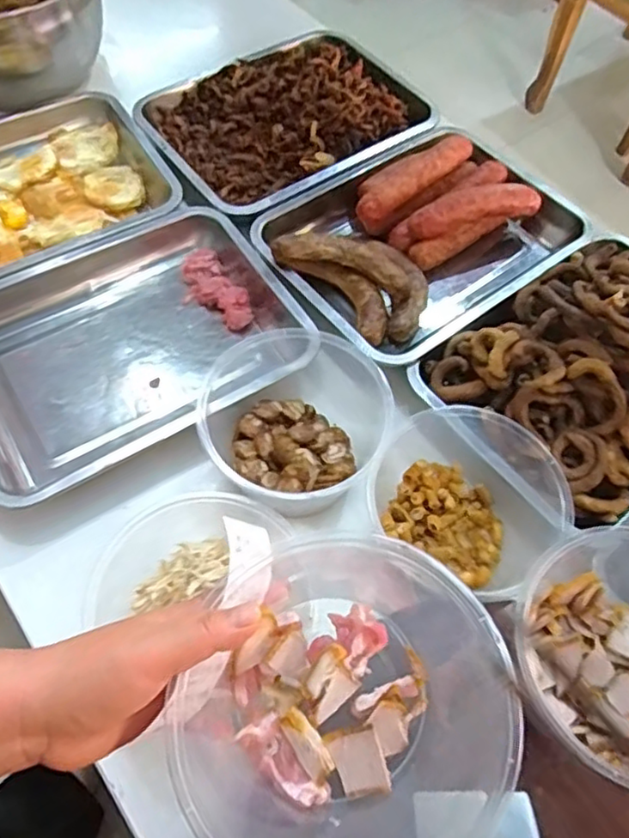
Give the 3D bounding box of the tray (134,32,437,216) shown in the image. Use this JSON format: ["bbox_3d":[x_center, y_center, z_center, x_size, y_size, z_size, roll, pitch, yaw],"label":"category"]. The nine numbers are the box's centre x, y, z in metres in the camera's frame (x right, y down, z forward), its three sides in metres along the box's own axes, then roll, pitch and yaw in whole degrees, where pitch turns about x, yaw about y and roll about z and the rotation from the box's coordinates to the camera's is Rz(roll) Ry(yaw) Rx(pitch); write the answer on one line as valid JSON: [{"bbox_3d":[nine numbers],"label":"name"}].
[{"bbox_3d":[-0.034,-0.407,0.861,0.344,0.047,0.269,-33,67,-19],"label":"tray"}]

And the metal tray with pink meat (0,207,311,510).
[{"bbox_3d":[-0.198,-0.077,0.674,0.350,0.062,0.258,-29,66,-17],"label":"metal tray with pink meat"}]

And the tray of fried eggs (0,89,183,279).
[{"bbox_3d":[-0.363,-0.269,0.774,0.357,0.040,0.268,-29,66,-17],"label":"tray of fried eggs"}]

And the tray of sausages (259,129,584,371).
[{"bbox_3d":[0.129,-0.220,0.770,0.363,0.078,0.260,-34,68,-19],"label":"tray of sausages"}]

